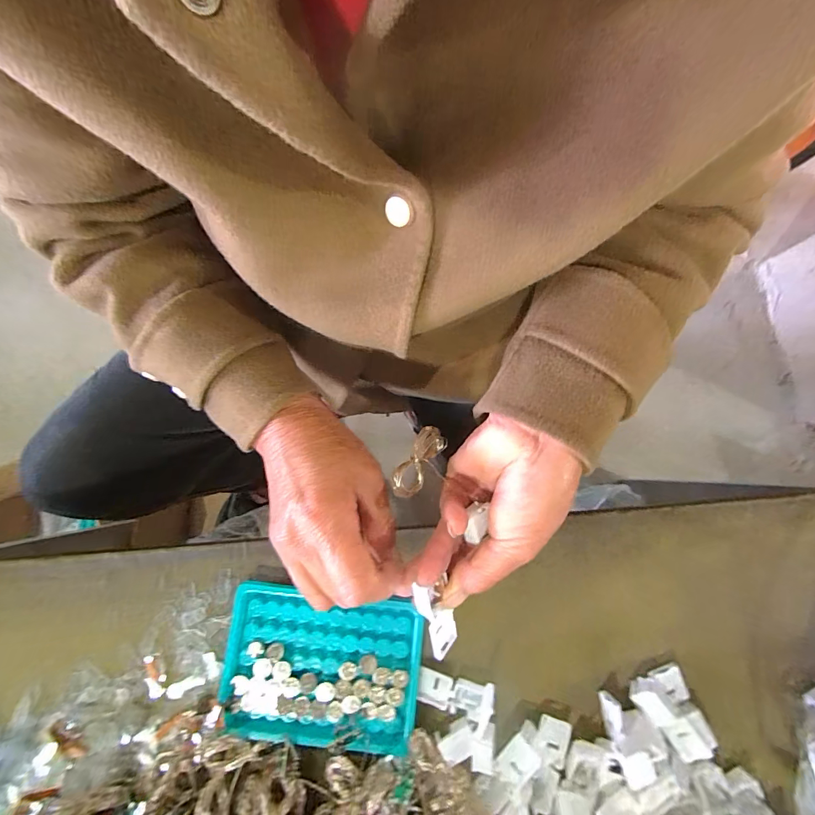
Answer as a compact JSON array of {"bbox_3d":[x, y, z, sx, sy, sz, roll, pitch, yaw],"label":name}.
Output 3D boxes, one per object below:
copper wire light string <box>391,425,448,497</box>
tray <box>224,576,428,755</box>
[{"bbox_3d":[0.008,0.037,0.260,0.027,0.010,0.050,45,65,-18],"label":"copper wire light string"},{"bbox_3d":[-0.058,0.174,0.268,0.127,0.015,0.090,6,79,1],"label":"tray"}]

